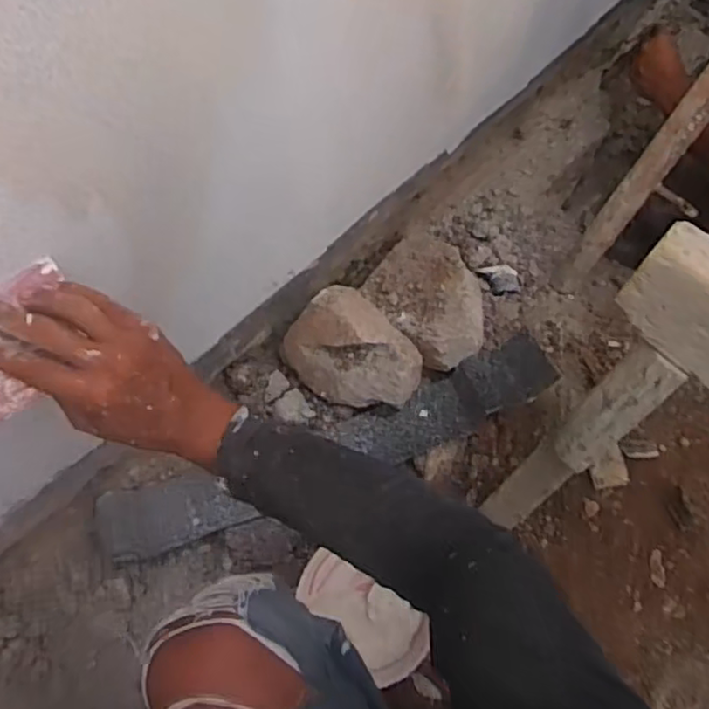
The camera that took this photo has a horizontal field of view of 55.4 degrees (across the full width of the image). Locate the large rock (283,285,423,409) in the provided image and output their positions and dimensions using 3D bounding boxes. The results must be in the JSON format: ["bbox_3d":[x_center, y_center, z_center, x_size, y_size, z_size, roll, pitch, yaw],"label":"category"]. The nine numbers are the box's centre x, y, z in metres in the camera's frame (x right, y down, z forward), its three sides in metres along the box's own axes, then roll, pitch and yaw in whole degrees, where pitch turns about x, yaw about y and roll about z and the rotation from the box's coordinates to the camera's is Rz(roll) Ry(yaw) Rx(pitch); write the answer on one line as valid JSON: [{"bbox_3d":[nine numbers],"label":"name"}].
[{"bbox_3d":[0.004,-0.003,0.905,0.177,0.112,0.119,42,72,14],"label":"large rock"}]

